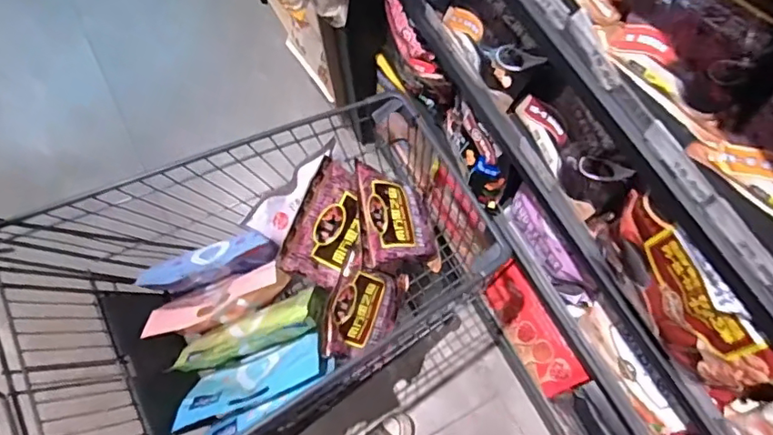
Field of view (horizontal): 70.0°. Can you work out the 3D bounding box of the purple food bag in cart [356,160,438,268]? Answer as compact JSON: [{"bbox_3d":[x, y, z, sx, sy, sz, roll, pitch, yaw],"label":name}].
[{"bbox_3d":[0.022,0.002,1.048,0.214,0.052,0.187,4,71,-41],"label":"purple food bag in cart"}]

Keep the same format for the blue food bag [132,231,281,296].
[{"bbox_3d":[-0.314,0.077,0.988,0.236,0.060,0.084,-16,69,-4],"label":"blue food bag"}]

